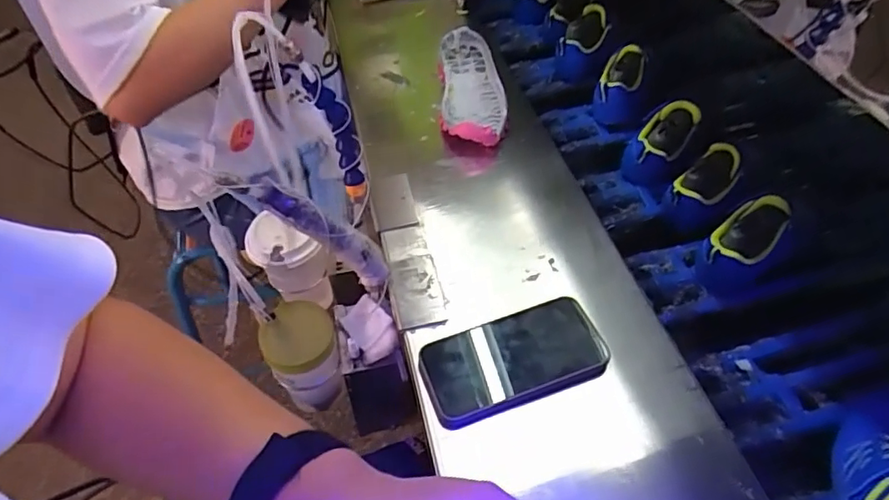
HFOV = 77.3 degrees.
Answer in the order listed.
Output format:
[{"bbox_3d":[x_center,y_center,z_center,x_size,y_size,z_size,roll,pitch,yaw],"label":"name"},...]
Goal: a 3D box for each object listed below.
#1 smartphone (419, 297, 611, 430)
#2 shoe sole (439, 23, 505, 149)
[{"bbox_3d":[0.061,0.096,0.498,0.162,0.010,0.077,-19,47,-12],"label":"smartphone"},{"bbox_3d":[0.036,-0.230,0.767,0.082,0.036,0.246,-4,46,2],"label":"shoe sole"}]

